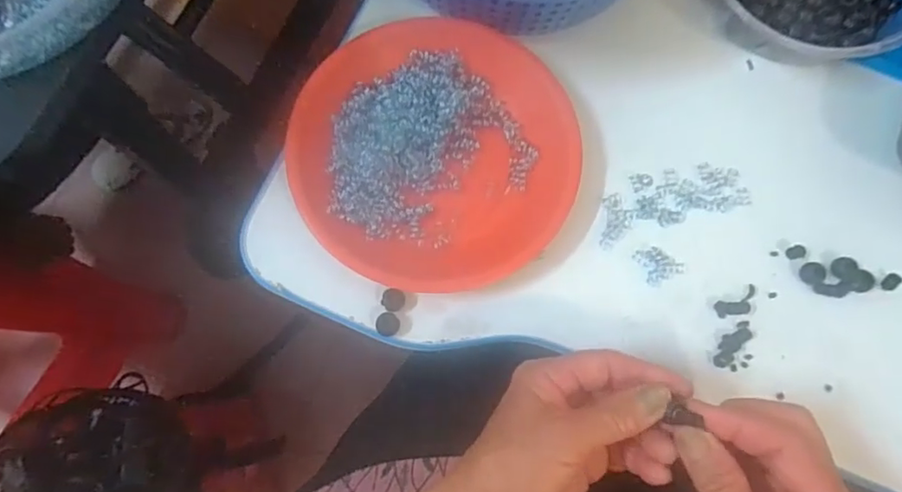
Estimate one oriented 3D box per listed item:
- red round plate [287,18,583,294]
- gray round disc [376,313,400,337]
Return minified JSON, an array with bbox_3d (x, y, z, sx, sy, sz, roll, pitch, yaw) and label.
[{"bbox_3d":[-0.010,-0.067,0.385,0.190,0.026,0.189,2,77,-1],"label":"red round plate"},{"bbox_3d":[-0.042,0.053,0.368,0.016,0.004,0.016,0,77,-1],"label":"gray round disc"}]

